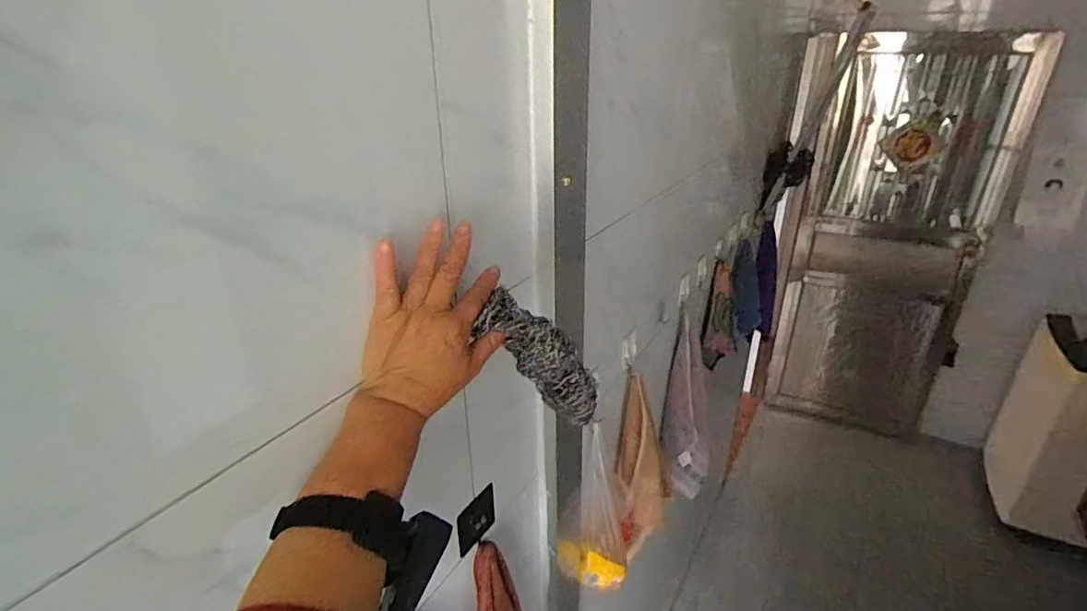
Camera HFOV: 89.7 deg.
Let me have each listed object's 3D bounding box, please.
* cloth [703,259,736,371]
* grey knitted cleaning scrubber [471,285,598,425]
[{"bbox_3d":[0.479,0.035,1.462,0.085,0.266,0.148,10,29,20],"label":"cloth"},{"bbox_3d":[0.004,0.045,0.479,0.053,0.140,0.041,-32,22,16],"label":"grey knitted cleaning scrubber"}]

